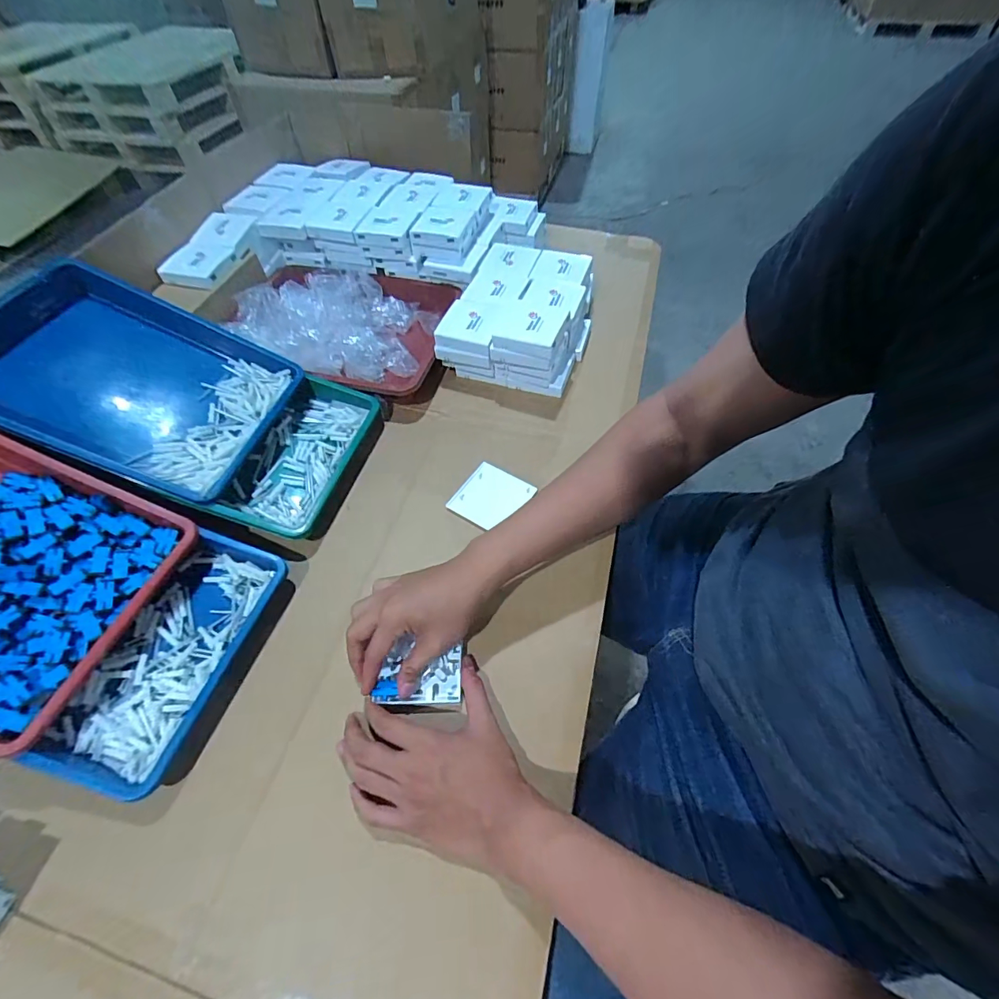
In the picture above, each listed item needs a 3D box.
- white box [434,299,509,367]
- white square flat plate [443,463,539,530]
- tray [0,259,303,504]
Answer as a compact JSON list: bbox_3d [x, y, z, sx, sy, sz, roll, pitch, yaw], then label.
[{"bbox_3d":[-0.039,-0.250,0.679,0.088,0.053,0.087,16,57,13],"label":"white box"},{"bbox_3d":[-0.011,-0.001,0.585,0.082,0.016,0.085,33,62,22],"label":"white square flat plate"},{"bbox_3d":[-0.450,-0.150,0.553,0.323,0.060,0.245,25,57,-13],"label":"tray"}]

